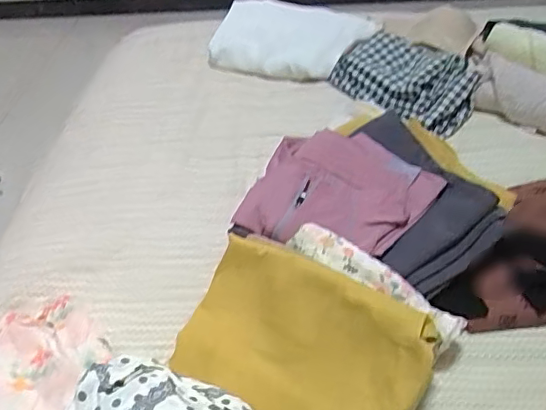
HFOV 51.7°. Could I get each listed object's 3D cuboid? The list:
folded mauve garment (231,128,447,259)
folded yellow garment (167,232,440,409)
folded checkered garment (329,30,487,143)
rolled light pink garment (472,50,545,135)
[{"bbox_3d":[0.078,-0.009,0.723,0.212,0.061,0.195,30,54,32],"label":"folded mauve garment"},{"bbox_3d":[0.025,0.137,0.565,0.253,0.030,0.160,18,81,38],"label":"folded yellow garment"},{"bbox_3d":[0.222,-0.212,0.959,0.147,0.051,0.245,-50,52,-5],"label":"folded checkered garment"},{"bbox_3d":[0.391,-0.165,0.886,0.167,0.084,0.065,26,52,30],"label":"rolled light pink garment"}]

